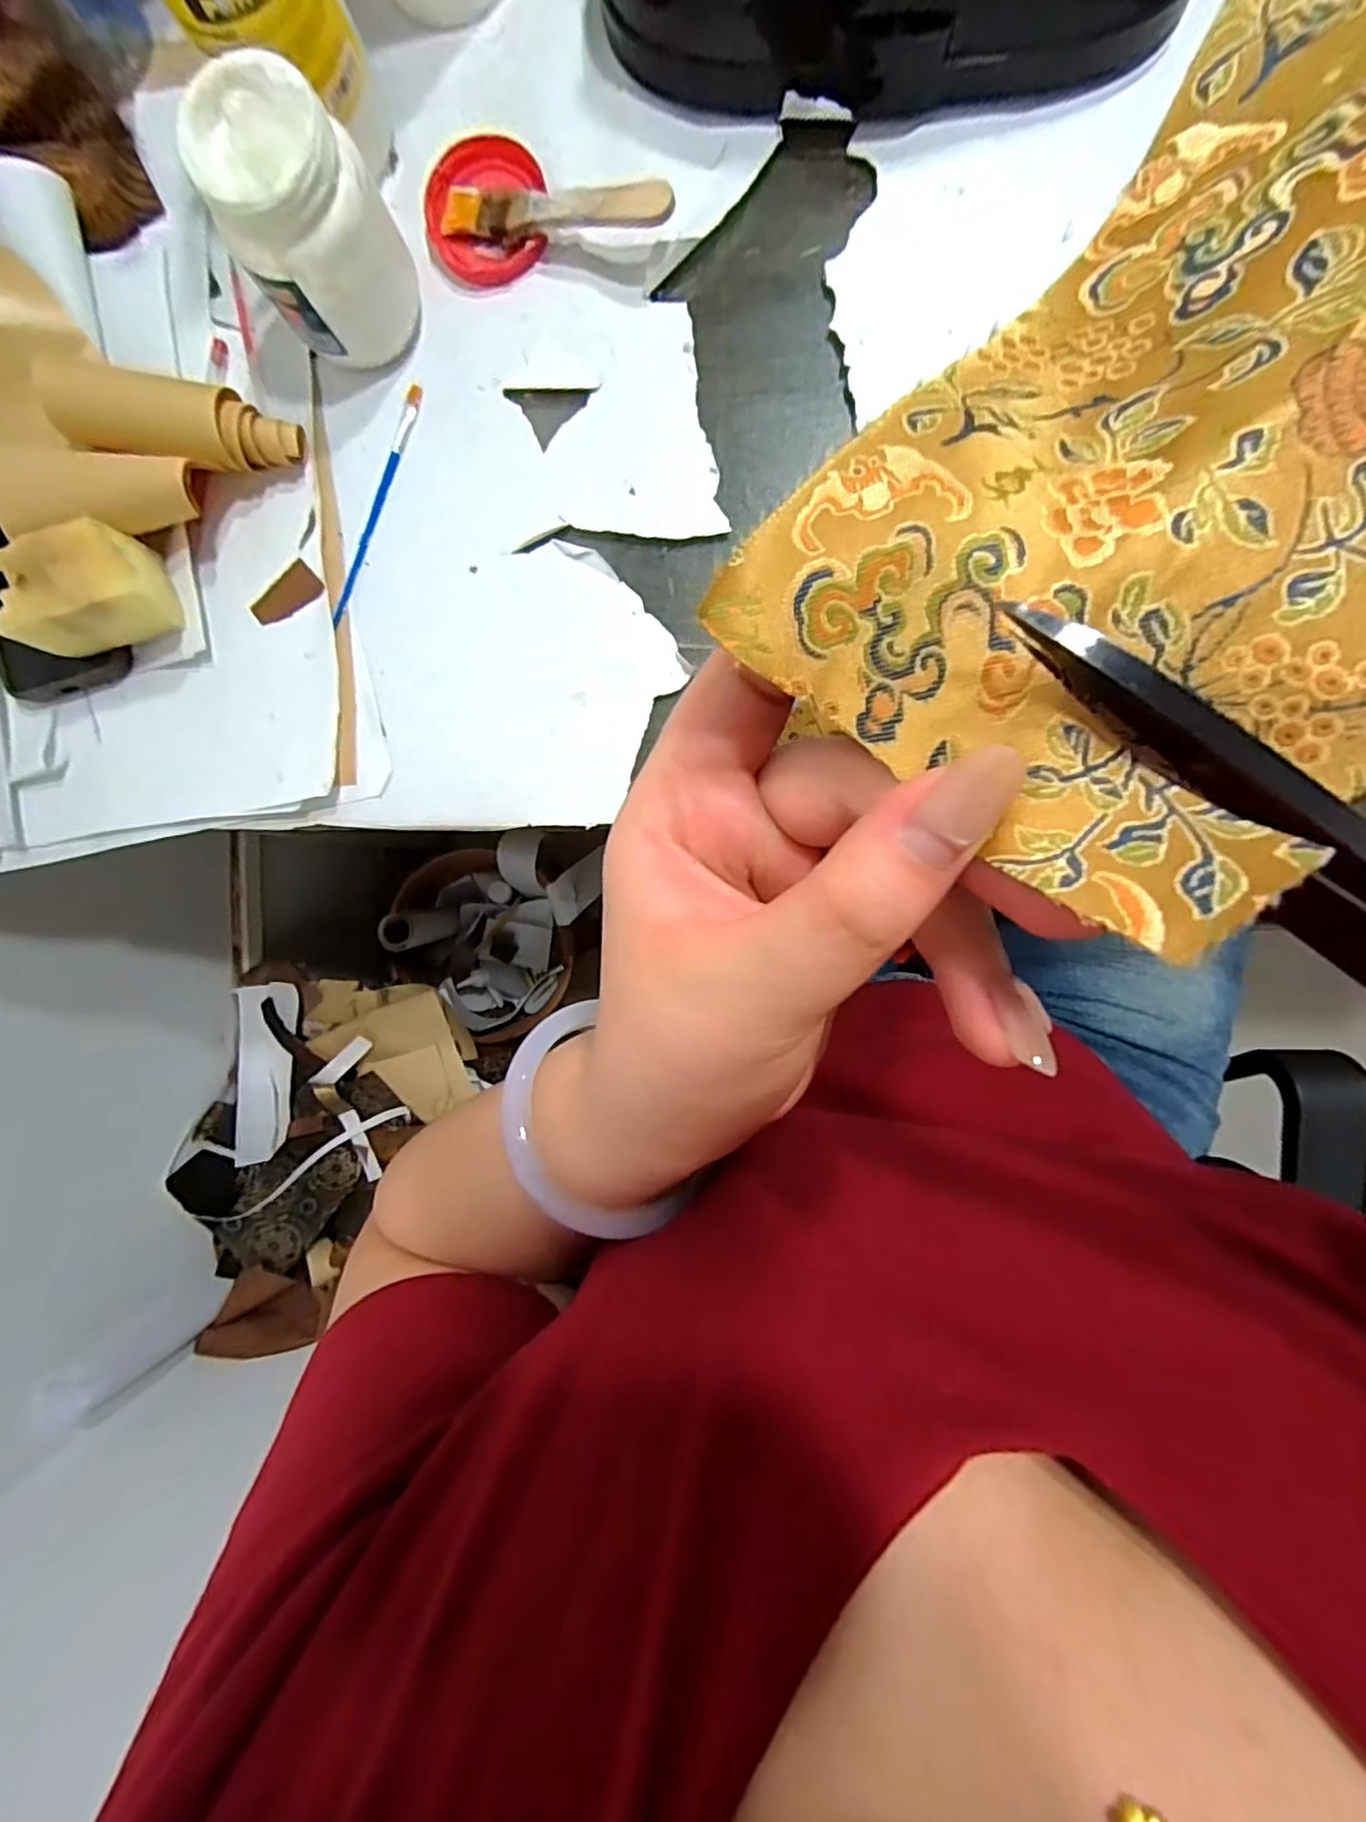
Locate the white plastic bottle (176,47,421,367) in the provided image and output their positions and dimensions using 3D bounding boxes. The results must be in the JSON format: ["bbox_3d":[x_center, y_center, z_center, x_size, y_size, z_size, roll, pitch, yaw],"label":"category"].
[{"bbox_3d":[-0.188,-0.346,0.325,0.076,0.091,0.071,-34,89,6],"label":"white plastic bottle"}]

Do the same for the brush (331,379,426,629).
[{"bbox_3d":[-0.181,-0.239,0.377,0.010,0.006,0.144,21,95,4],"label":"brush"}]

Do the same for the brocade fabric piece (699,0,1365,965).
[{"bbox_3d":[0.104,-0.099,0.102,0.097,0.037,0.202,39,96,2],"label":"brocade fabric piece"}]

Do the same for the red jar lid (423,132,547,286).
[{"bbox_3d":[-0.112,-0.398,0.361,0.067,0.010,0.069,0,93,5],"label":"red jar lid"}]

